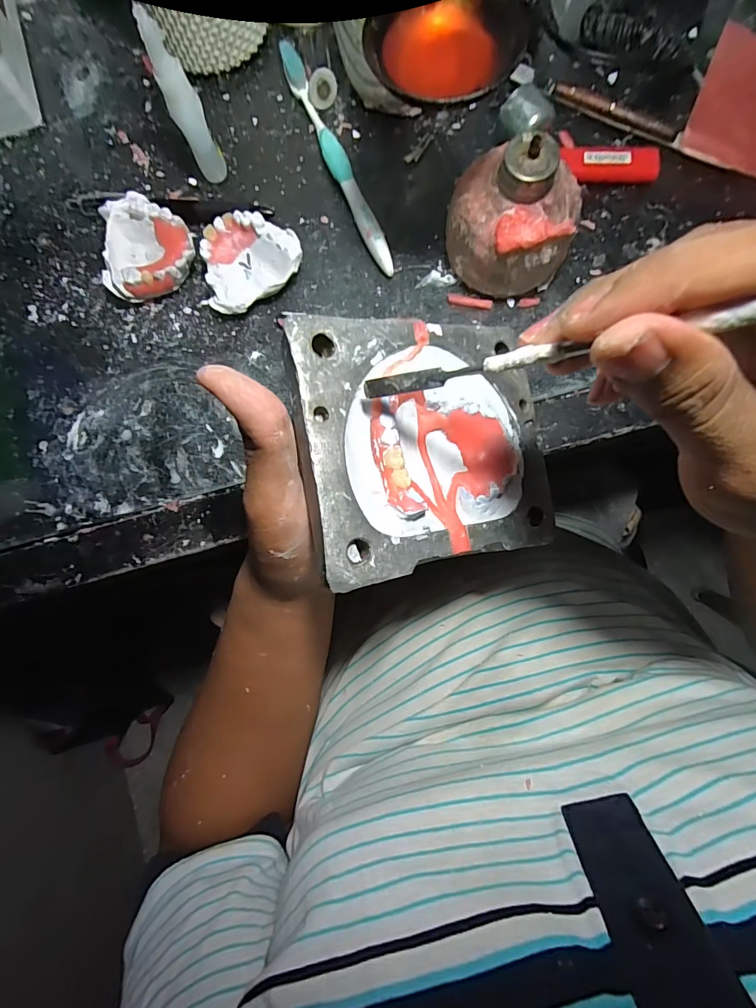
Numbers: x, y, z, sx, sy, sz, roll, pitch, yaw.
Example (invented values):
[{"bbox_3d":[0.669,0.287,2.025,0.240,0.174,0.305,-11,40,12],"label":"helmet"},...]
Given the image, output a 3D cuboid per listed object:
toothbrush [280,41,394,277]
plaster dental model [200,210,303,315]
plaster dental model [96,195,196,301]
[{"bbox_3d":[-0.031,-0.242,0.301,0.014,0.013,0.193,-23,83,-1],"label":"toothbrush"},{"bbox_3d":[-0.082,-0.156,0.282,0.062,0.026,0.056,-3,83,2],"label":"plaster dental model"},{"bbox_3d":[-0.154,-0.169,0.286,0.061,0.024,0.060,0,83,2],"label":"plaster dental model"}]

